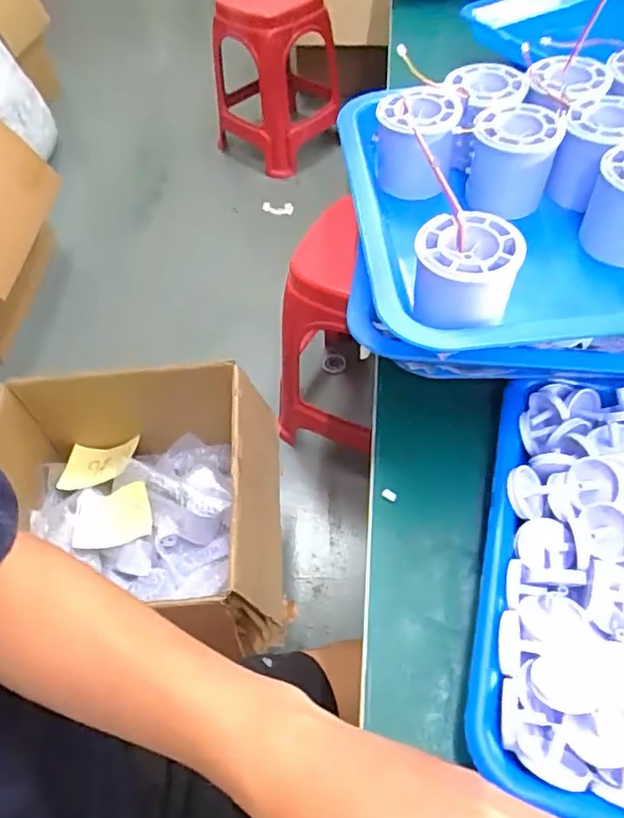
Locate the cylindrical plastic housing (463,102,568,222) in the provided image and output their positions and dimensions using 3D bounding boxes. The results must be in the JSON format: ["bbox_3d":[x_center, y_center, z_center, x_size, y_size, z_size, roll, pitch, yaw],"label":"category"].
[{"bbox_3d":[0.135,-0.166,0.390,0.052,0.055,0.048,-2,53,2],"label":"cylindrical plastic housing"}]

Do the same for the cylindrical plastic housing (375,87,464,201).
[{"bbox_3d":[0.072,-0.184,0.404,0.057,0.055,0.062,12,55,12],"label":"cylindrical plastic housing"}]

